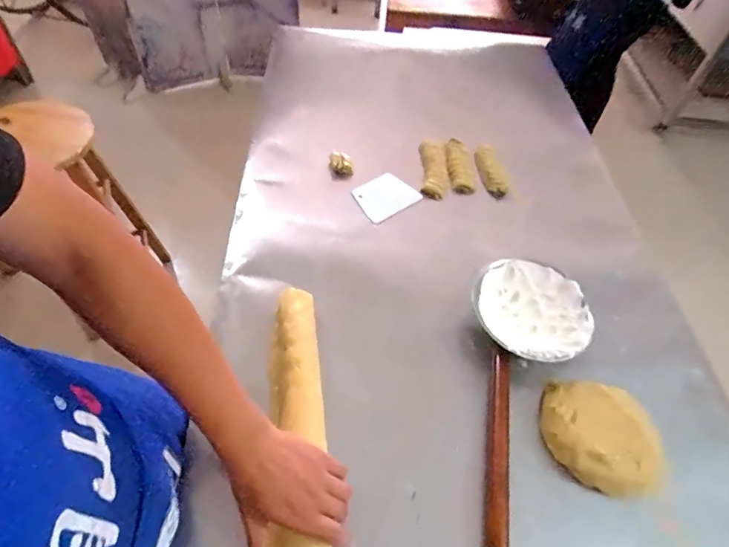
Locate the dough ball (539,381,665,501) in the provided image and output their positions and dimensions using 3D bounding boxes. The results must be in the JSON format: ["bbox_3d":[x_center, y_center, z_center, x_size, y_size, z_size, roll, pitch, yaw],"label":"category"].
[{"bbox_3d":[0.326,0.225,0.613,0.152,0.052,0.146,2,53,-3],"label":"dough ball"}]

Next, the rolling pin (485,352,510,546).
[{"bbox_3d":[0.185,0.232,0.609,0.027,0.025,0.269,11,53,4],"label":"rolling pin"}]

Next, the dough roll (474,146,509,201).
[{"bbox_3d":[0.281,-0.226,0.977,0.052,0.034,0.146,0,53,-5],"label":"dough roll"}]

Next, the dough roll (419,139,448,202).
[{"bbox_3d":[0.150,-0.224,0.953,0.059,0.035,0.161,2,53,-3],"label":"dough roll"}]

